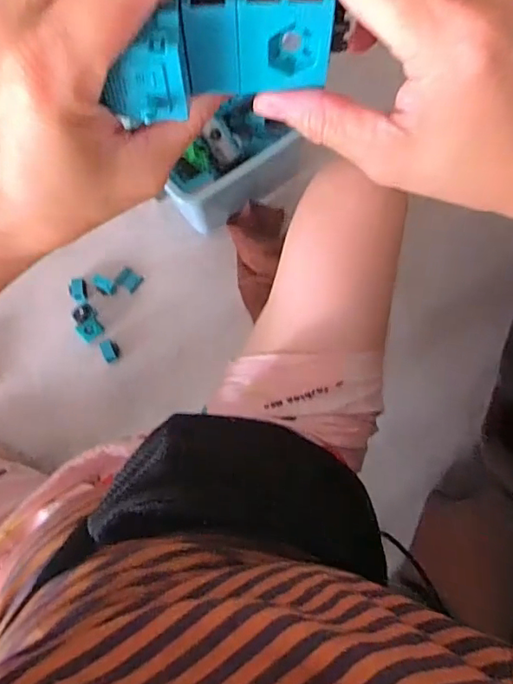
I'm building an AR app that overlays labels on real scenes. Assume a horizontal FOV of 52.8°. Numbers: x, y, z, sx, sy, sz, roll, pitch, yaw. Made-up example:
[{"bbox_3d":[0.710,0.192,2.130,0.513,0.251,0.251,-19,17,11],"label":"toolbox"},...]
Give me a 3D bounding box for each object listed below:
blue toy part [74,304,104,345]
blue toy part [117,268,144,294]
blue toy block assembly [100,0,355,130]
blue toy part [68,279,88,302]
[{"bbox_3d":[-0.280,-0.031,0.853,0.039,0.016,0.062,-28,77,-6],"label":"blue toy part"},{"bbox_3d":[-0.218,-0.107,0.885,0.039,0.007,0.035,30,78,8],"label":"blue toy part"},{"bbox_3d":[-0.011,-0.098,0.176,0.080,0.033,0.027,-20,76,-7],"label":"blue toy block assembly"},{"bbox_3d":[-0.297,-0.086,0.863,0.029,0.011,0.042,-14,76,-2],"label":"blue toy part"}]

